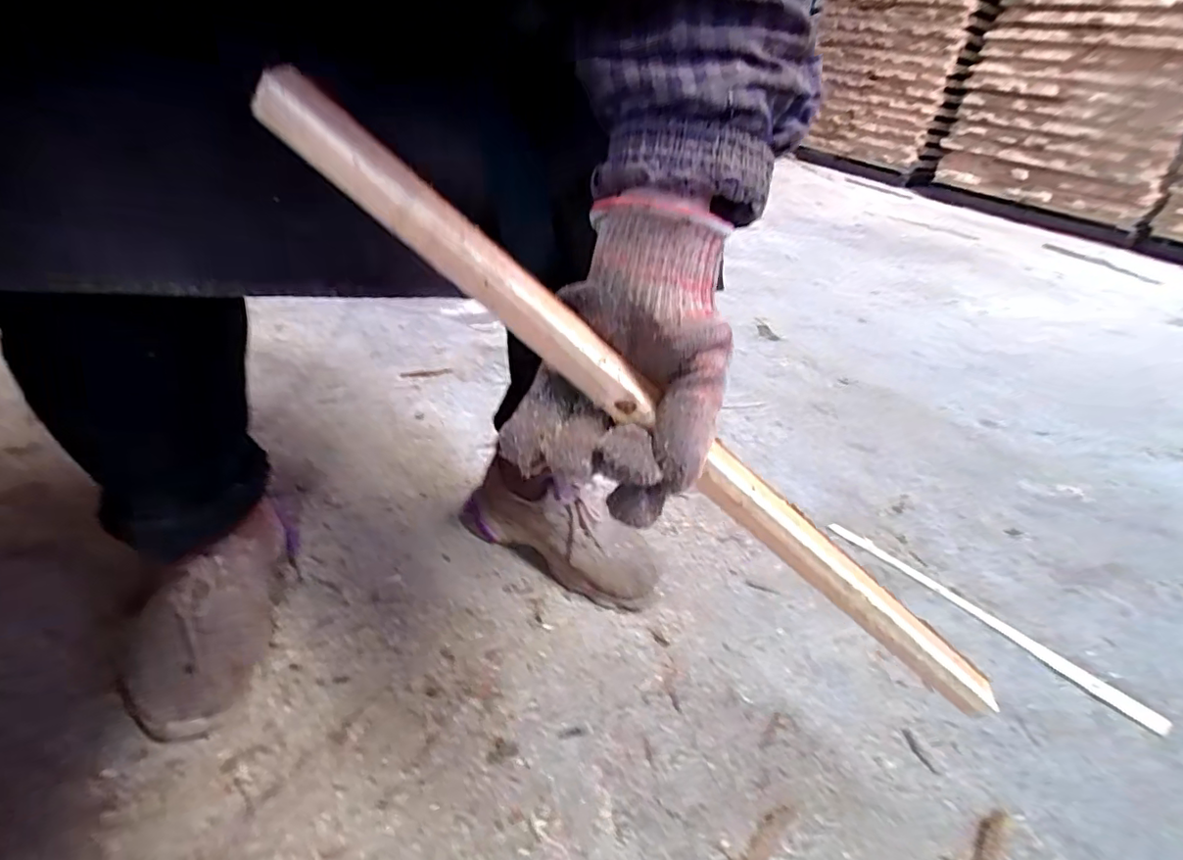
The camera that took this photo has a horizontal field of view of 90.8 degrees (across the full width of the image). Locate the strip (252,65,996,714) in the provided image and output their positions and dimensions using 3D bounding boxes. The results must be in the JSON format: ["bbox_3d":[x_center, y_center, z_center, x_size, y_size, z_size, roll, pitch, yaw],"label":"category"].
[{"bbox_3d":[0.055,0.012,0.296,0.479,0.024,0.021,39,28,-16],"label":"strip"}]

